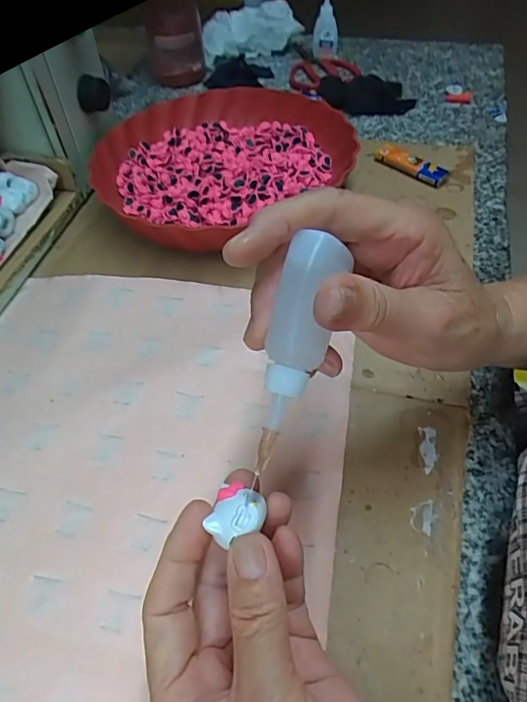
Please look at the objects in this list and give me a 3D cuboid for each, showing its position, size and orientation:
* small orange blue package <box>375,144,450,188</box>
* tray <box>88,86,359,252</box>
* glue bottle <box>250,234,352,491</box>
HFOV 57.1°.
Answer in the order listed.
[{"bbox_3d":[0.151,-0.191,0.494,0.030,0.012,0.080,-35,58,-23],"label":"small orange blue package"},{"bbox_3d":[-0.042,-0.188,0.481,0.242,0.043,0.247,-36,58,-24],"label":"tray"},{"bbox_3d":[0.012,0.002,0.185,0.020,0.017,0.089,15,96,14],"label":"glue bottle"}]

